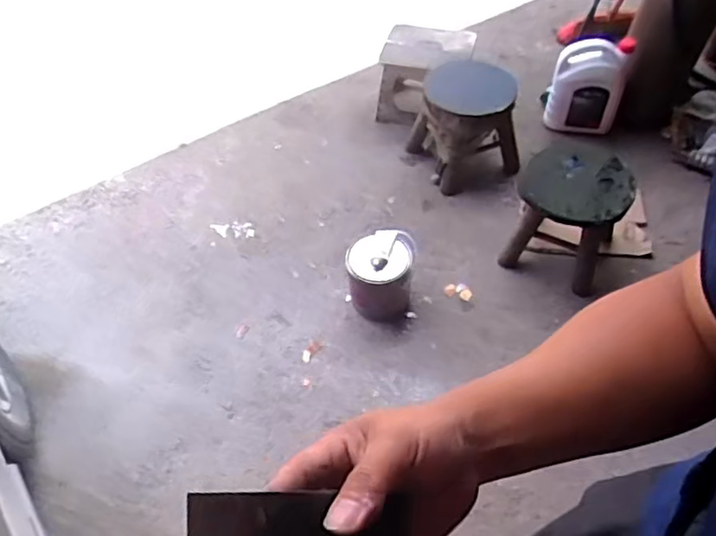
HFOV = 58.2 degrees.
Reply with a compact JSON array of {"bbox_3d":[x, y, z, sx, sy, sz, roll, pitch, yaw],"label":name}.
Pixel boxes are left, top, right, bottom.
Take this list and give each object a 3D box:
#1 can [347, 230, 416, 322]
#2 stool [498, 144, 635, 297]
[{"bbox_3d":[0.058,0.012,1.587,0.161,0.194,0.158,-2,49,2],"label":"can"},{"bbox_3d":[0.543,-0.142,1.647,0.251,0.269,0.274,22,55,19],"label":"stool"}]

